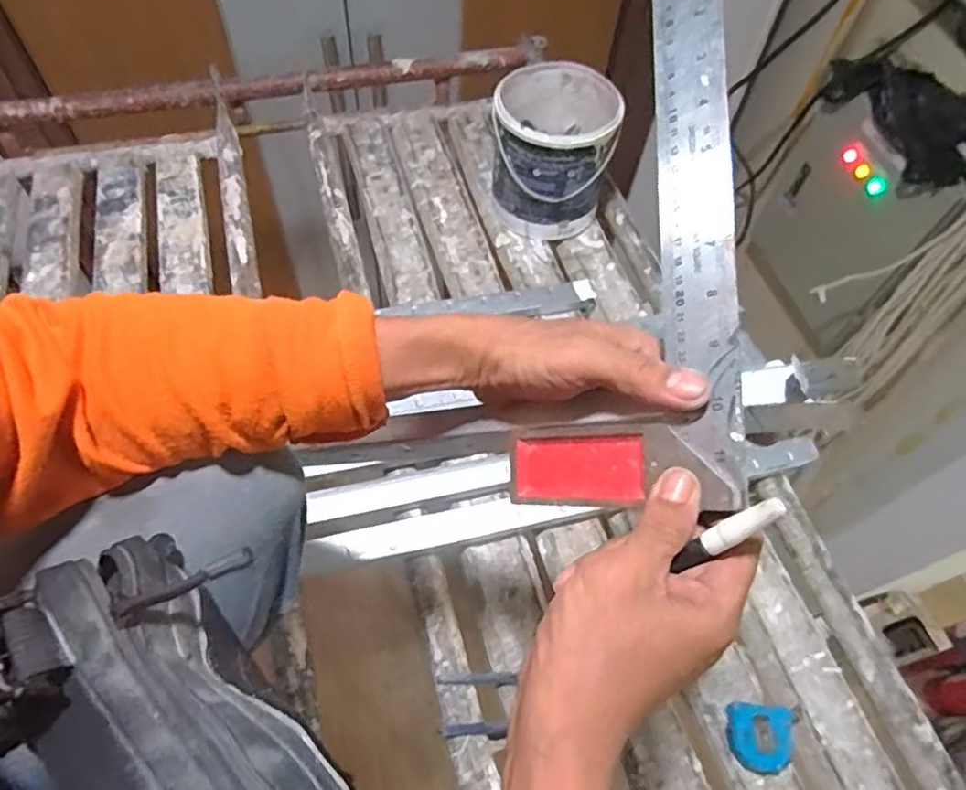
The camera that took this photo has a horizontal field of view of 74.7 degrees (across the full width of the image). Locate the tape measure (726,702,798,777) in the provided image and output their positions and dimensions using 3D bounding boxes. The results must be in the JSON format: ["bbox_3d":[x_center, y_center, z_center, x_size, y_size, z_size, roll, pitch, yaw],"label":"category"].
[{"bbox_3d":[0.290,0.351,0.644,0.075,0.038,0.061,5,59,-1],"label":"tape measure"}]

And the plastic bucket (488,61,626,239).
[{"bbox_3d":[0.105,-0.375,0.992,0.172,0.198,0.180,2,59,-3],"label":"plastic bucket"}]

